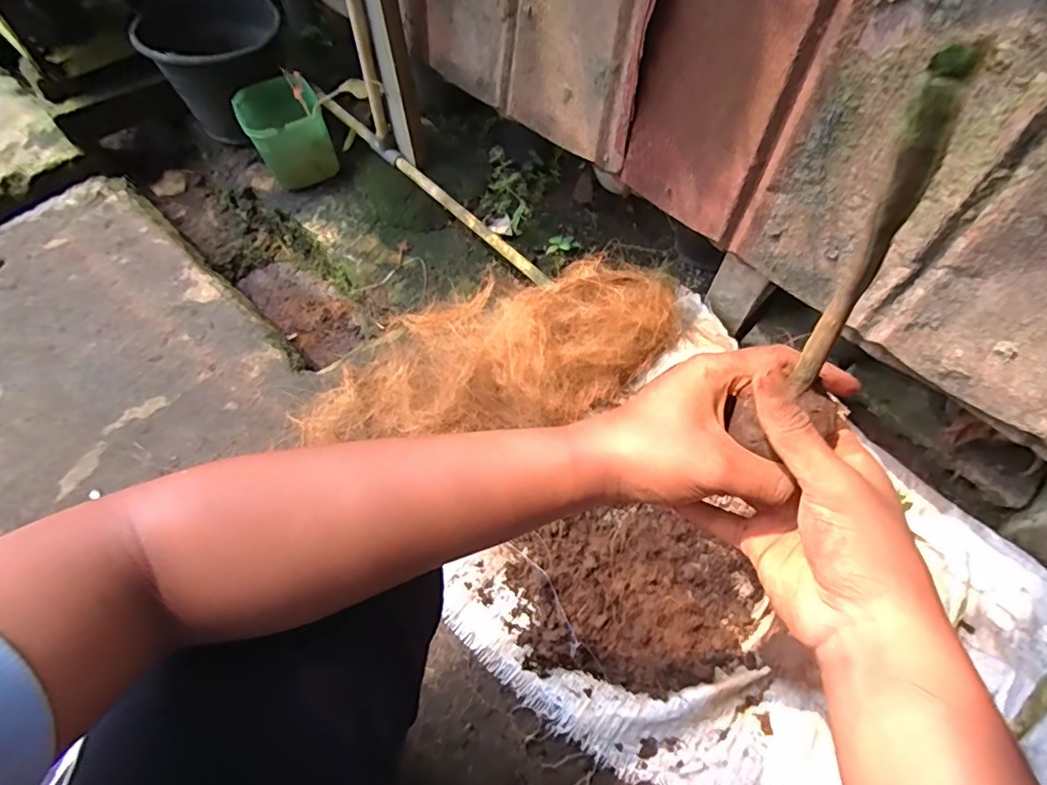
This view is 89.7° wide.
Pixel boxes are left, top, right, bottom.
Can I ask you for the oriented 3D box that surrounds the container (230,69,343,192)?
[{"bbox_3d":[-0.465,-0.512,1.040,0.145,0.179,0.109,-25,63,-13],"label":"container"}]

